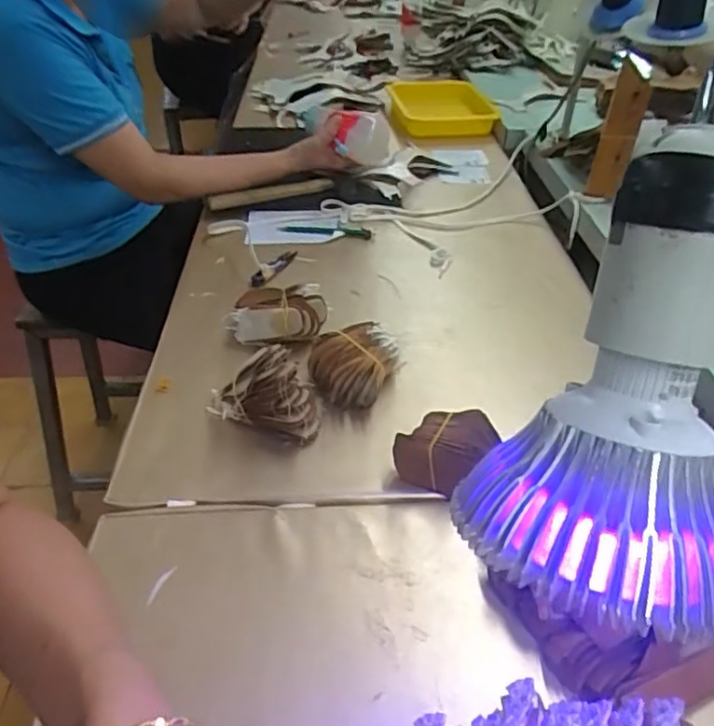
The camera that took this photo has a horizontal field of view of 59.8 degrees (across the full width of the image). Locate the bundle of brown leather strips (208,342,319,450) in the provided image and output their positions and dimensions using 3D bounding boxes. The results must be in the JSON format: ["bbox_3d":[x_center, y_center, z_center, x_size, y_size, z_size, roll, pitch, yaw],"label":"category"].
[{"bbox_3d":[-0.088,0.027,0.583,0.112,0.078,0.053,16,40,18],"label":"bundle of brown leather strips"}]

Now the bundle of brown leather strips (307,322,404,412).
[{"bbox_3d":[-0.007,0.002,0.631,0.085,0.050,0.093,13,39,14],"label":"bundle of brown leather strips"}]

